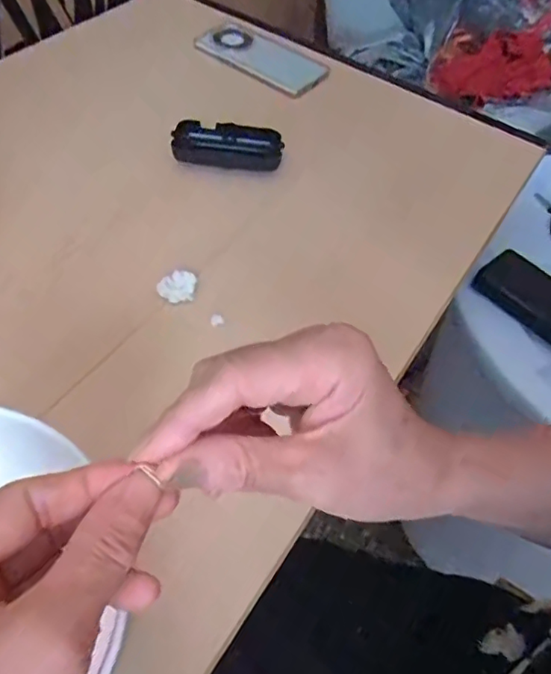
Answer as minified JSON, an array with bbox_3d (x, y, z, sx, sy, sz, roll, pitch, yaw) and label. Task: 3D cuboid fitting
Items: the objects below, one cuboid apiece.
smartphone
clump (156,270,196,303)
[{"bbox_3d":[-0.018,-0.354,0.704,0.169,0.008,0.075,34,57,21],"label":"smartphone"},{"bbox_3d":[-0.083,-0.042,0.470,0.032,0.015,0.021,-3,52,-7],"label":"clump"}]

